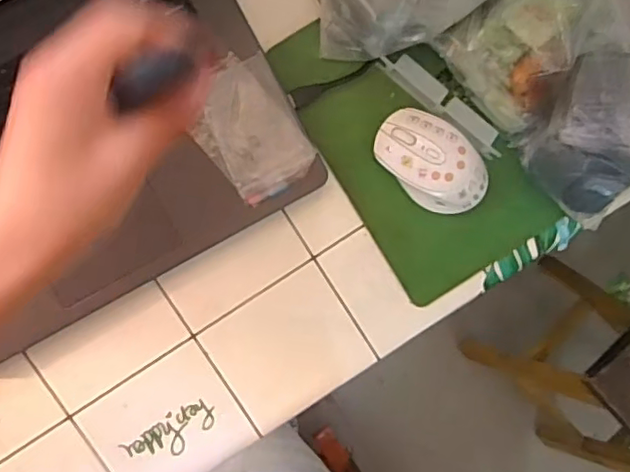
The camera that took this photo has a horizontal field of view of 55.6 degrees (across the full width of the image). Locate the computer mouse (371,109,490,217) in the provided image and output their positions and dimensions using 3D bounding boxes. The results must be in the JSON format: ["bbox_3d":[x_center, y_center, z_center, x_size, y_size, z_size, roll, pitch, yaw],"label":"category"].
[{"bbox_3d":[0.098,-0.061,0.495,0.100,0.035,0.058,43,88,-7],"label":"computer mouse"}]

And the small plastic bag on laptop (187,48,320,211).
[{"bbox_3d":[-0.051,-0.085,0.477,0.077,0.011,0.106,-34,98,-3],"label":"small plastic bag on laptop"}]

